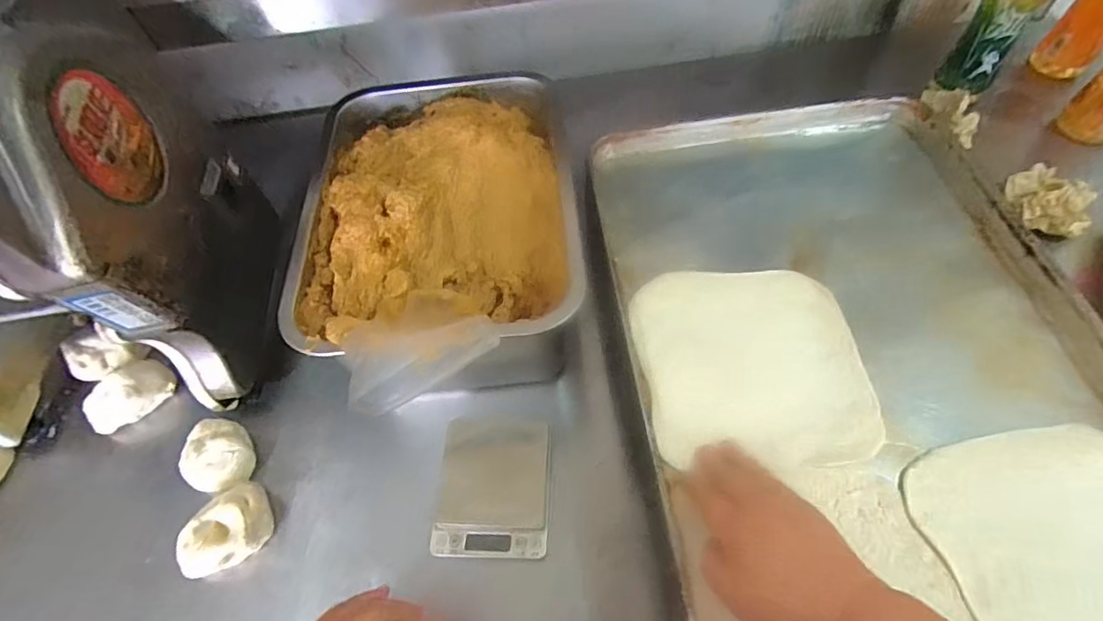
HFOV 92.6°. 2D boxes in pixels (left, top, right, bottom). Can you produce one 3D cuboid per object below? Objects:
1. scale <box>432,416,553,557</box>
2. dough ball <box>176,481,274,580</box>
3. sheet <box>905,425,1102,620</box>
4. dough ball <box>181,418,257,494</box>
[{"bbox_3d":[-0.054,0.164,0.495,0.102,0.018,0.121,0,57,5],"label":"scale"},{"bbox_3d":[-0.300,0.207,0.491,0.081,0.052,0.064,-37,62,-18],"label":"dough ball"},{"bbox_3d":[0.382,0.182,0.378,0.184,0.008,0.194,-13,57,-4],"label":"sheet"},{"bbox_3d":[-0.331,0.145,0.526,0.067,0.053,0.065,-2,57,3],"label":"dough ball"}]

